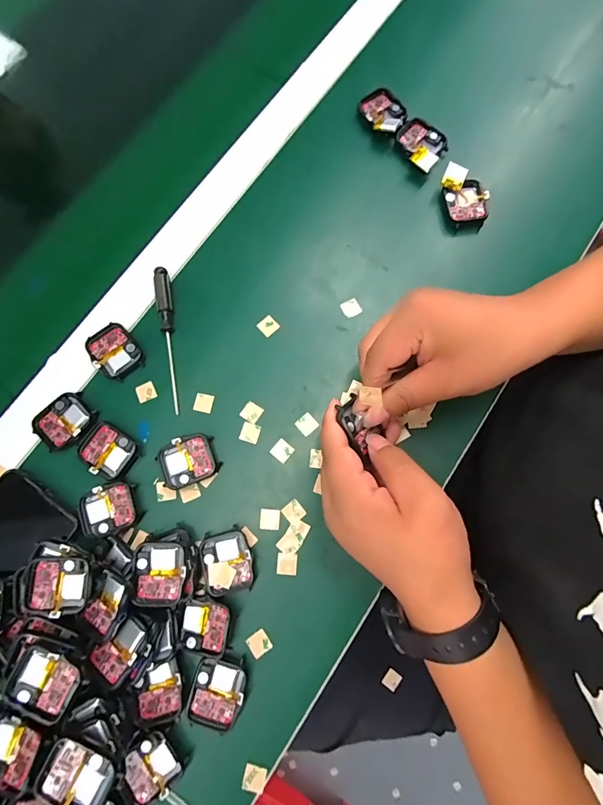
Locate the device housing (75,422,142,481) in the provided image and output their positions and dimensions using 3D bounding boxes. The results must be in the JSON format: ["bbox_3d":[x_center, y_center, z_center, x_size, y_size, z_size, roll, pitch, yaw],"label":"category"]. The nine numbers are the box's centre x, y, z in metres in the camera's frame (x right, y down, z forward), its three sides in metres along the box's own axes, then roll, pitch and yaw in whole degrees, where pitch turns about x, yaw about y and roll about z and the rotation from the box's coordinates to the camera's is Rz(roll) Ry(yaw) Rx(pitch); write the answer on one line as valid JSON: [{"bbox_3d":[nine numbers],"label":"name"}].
[{"bbox_3d":[-0.159,0.039,0.309,0.045,0.006,0.037,35,81,8],"label":"device housing"}]

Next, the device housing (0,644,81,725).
[{"bbox_3d":[-0.167,0.182,0.249,0.042,0.016,0.039,26,80,6],"label":"device housing"}]

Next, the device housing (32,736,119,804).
[{"bbox_3d":[-0.139,0.232,0.235,0.044,0.011,0.039,23,79,6],"label":"device housing"}]

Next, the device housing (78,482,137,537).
[{"bbox_3d":[-0.154,0.085,0.300,0.042,0.007,0.037,-13,78,-2],"label":"device housing"}]

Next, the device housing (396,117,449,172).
[{"bbox_3d":[0.114,-0.248,0.366,0.051,0.017,0.048,38,81,8],"label":"device housing"}]

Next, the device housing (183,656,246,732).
[{"bbox_3d":[-0.060,0.208,0.275,0.038,0.012,0.043,17,79,5],"label":"device housing"}]

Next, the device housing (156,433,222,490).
[{"bbox_3d":[-0.093,0.048,0.309,0.045,0.012,0.038,-22,78,-4],"label":"device housing"}]

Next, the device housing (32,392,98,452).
[{"bbox_3d":[-0.197,0.016,0.315,0.045,0.005,0.040,-44,81,-8],"label":"device housing"}]

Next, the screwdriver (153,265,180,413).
[{"bbox_3d":[-0.115,-0.056,0.329,0.013,0.016,0.128,-10,78,-1],"label":"screwdriver"}]

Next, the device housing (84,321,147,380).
[{"bbox_3d":[-0.162,-0.044,0.329,0.038,0.011,0.043,-39,80,-7],"label":"device housing"}]

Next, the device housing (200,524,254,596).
[{"bbox_3d":[-0.057,0.122,0.293,0.038,0.011,0.045,-13,78,-2],"label":"device housing"}]

